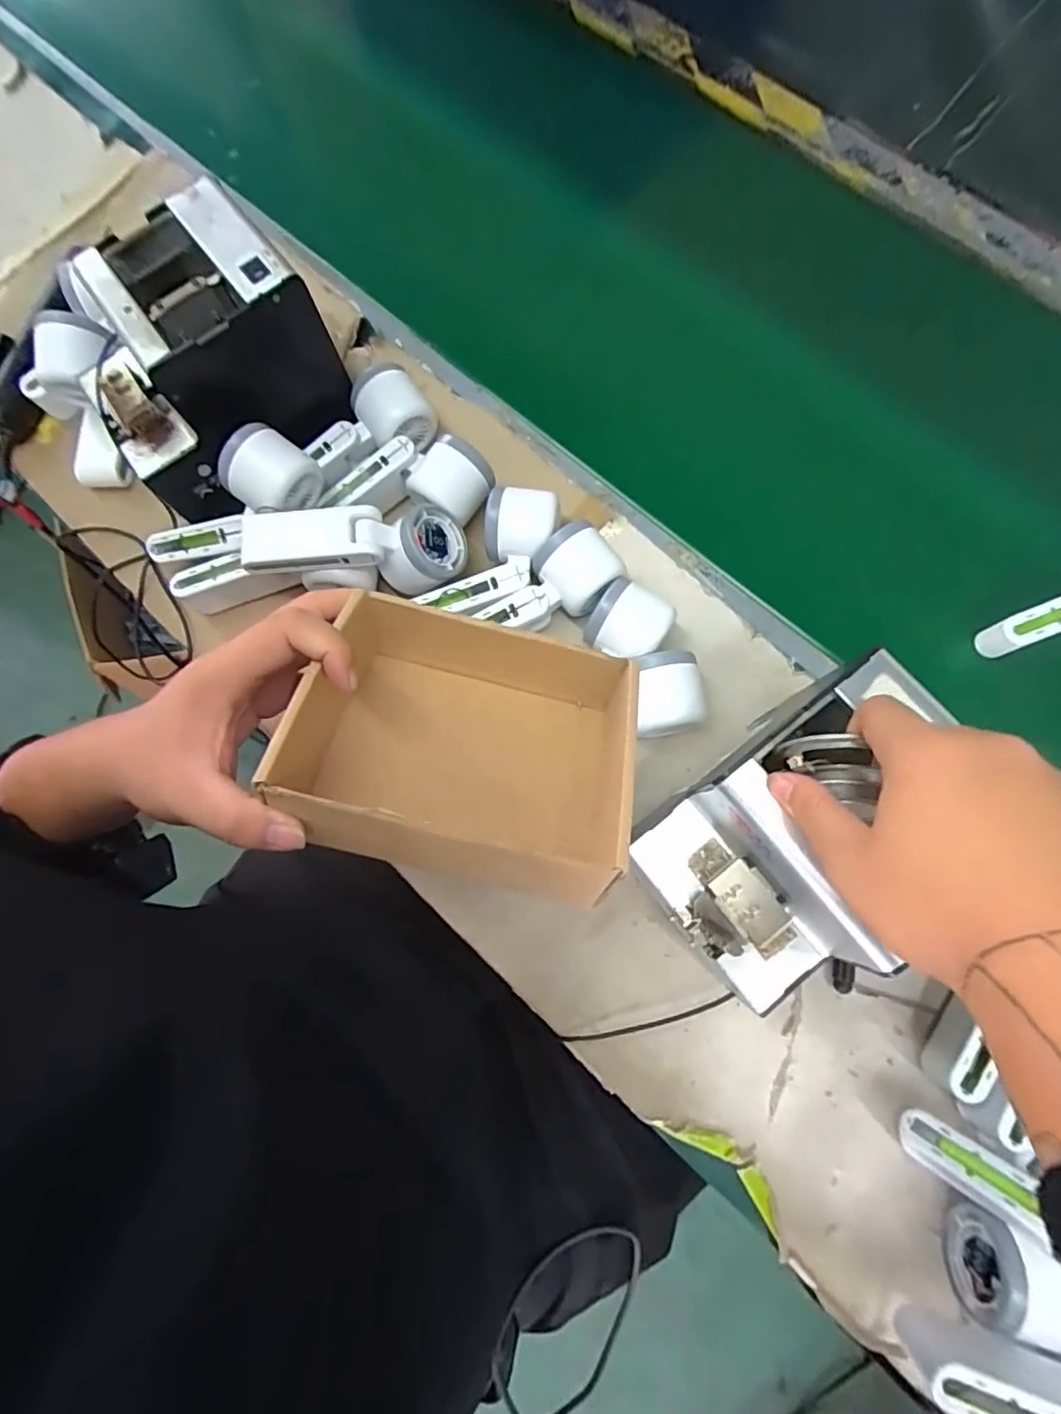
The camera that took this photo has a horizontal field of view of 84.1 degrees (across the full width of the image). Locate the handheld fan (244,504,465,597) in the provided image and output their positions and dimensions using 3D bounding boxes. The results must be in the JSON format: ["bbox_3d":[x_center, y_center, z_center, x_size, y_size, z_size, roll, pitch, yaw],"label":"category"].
[{"bbox_3d":[-0.137,-0.118,0.445,0.167,0.049,0.062,-6,75,2],"label":"handheld fan"}]

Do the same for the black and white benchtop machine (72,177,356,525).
[{"bbox_3d":[-0.248,-0.257,0.452,0.177,0.120,0.167,-37,76,-6],"label":"black and white benchtop machine"}]

